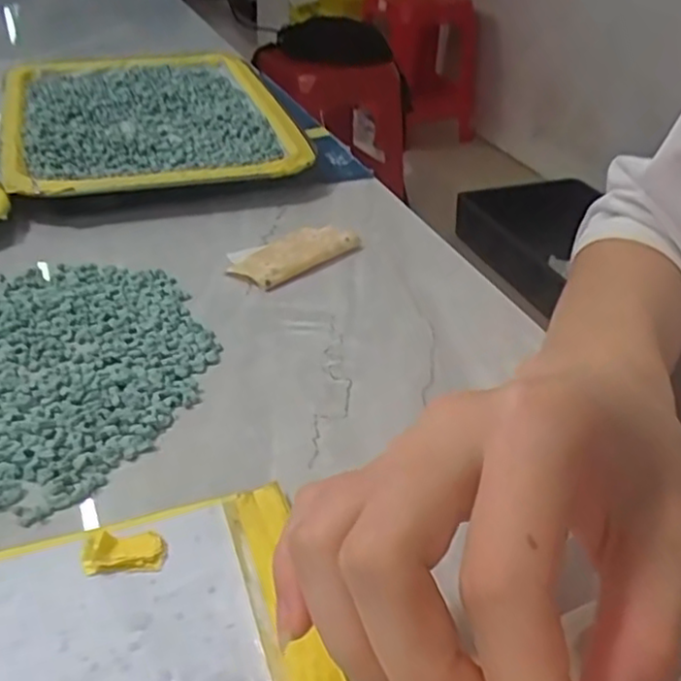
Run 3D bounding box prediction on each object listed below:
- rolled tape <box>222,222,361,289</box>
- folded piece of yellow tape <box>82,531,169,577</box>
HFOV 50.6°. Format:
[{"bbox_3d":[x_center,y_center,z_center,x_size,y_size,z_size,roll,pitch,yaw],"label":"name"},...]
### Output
[{"bbox_3d":[-0.026,-0.048,0.392,0.036,0.008,0.074,31,44,33],"label":"rolled tape"},{"bbox_3d":[-0.067,0.064,0.223,0.025,0.009,0.012,-4,36,-10],"label":"folded piece of yellow tape"}]

